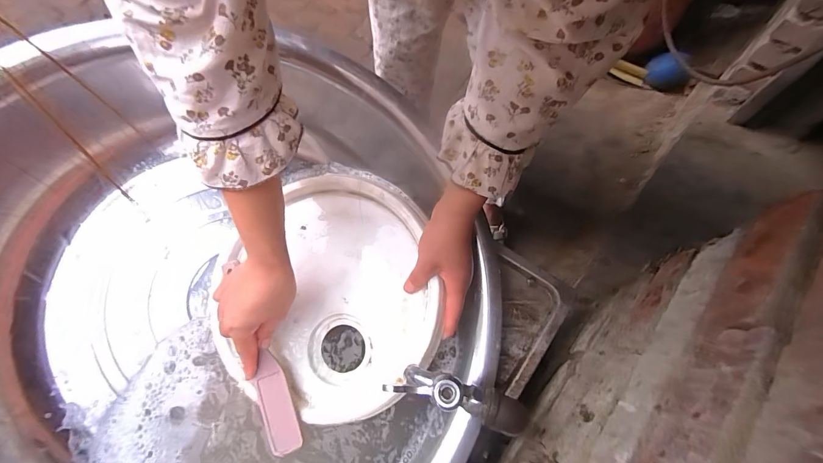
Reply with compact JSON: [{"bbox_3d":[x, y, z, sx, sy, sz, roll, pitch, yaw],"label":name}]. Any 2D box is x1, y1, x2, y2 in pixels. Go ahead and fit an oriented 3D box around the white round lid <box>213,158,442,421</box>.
[{"bbox_3d":[-0.098,0.072,0.457,0.274,0.024,0.288,-1,82,11],"label":"white round lid"}]

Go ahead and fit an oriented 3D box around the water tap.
[{"bbox_3d":[0.043,0.148,0.325,0.130,0.068,0.030,17,67,9],"label":"water tap"}]

